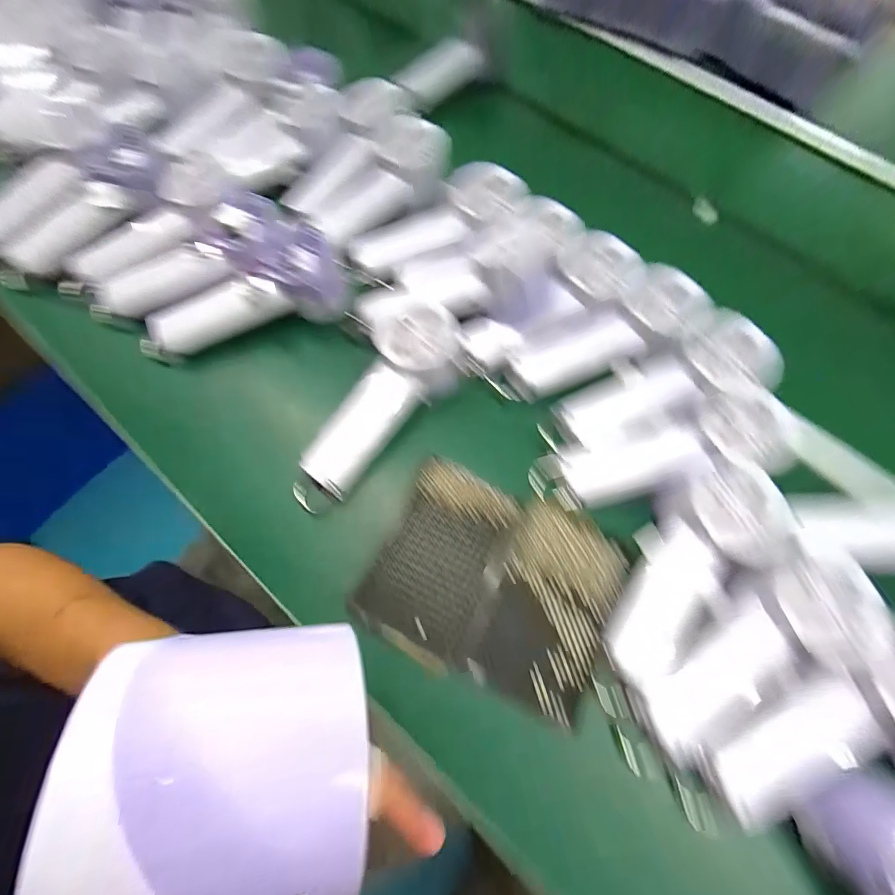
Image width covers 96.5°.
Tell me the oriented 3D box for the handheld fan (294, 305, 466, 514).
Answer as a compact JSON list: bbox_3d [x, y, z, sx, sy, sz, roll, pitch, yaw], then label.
[{"bbox_3d":[-0.063,-0.035,0.349,0.078,0.053,0.190,38,92,12],"label":"handheld fan"}]

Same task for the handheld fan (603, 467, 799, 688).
[{"bbox_3d":[0.176,0.091,0.301,0.074,0.035,0.171,37,88,12],"label":"handheld fan"}]

